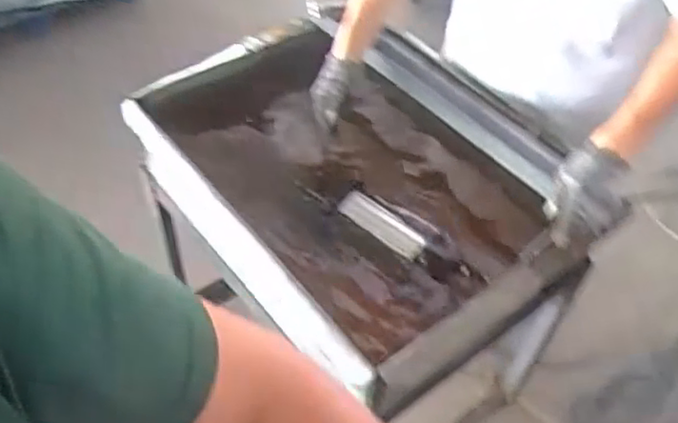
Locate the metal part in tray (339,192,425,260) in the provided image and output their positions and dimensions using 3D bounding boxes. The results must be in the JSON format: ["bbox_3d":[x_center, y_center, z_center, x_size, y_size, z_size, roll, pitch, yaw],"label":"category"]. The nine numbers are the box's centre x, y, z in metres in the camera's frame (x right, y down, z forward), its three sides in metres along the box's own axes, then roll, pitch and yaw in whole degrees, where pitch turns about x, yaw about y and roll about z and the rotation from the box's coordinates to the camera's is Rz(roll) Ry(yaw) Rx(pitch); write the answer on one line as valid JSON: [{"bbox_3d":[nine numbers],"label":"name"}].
[{"bbox_3d":[0.078,0.023,1.185,0.165,0.024,0.054,31,53,21],"label":"metal part in tray"}]

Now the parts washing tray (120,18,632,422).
[{"bbox_3d":[0.030,-0.074,1.200,0.583,0.179,0.768,-27,56,-26],"label":"parts washing tray"}]

